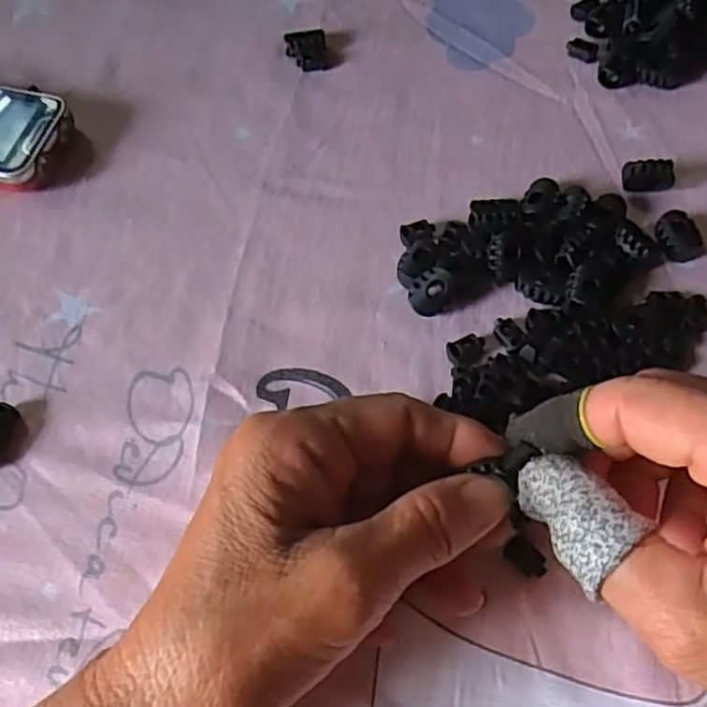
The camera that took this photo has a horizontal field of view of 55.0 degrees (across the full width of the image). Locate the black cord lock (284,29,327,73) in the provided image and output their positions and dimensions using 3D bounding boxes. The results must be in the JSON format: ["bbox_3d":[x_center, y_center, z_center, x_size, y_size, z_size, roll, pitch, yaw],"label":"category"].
[{"bbox_3d":[-0.024,-0.161,0.361,0.021,0.010,0.019,-13,64,-3],"label":"black cord lock"}]

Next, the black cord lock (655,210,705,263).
[{"bbox_3d":[0.143,-0.051,0.297,0.017,0.009,0.022,-8,63,-1],"label":"black cord lock"}]

